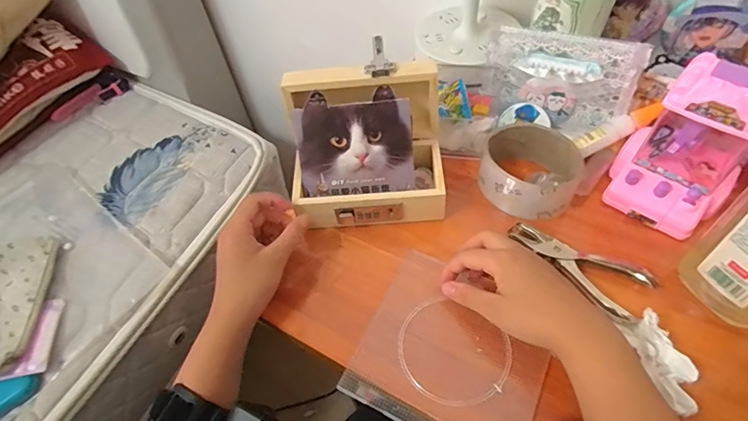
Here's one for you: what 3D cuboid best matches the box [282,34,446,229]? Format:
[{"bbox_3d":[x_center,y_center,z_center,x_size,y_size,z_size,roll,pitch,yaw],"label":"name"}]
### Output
[{"bbox_3d":[-0.007,-0.059,0.418,0.146,0.121,0.103,-6,53,1],"label":"box"}]

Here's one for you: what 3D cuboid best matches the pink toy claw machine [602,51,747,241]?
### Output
[{"bbox_3d":[0.280,-0.060,0.381,0.093,0.126,0.098,29,61,25],"label":"pink toy claw machine"}]

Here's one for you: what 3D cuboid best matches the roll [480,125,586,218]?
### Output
[{"bbox_3d":[0.156,-0.039,0.432,0.091,0.041,0.087,-3,53,4],"label":"roll"}]

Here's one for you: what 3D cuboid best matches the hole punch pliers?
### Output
[{"bbox_3d":[0.186,0.043,0.391,0.054,0.017,0.122,-36,58,-20],"label":"hole punch pliers"}]

